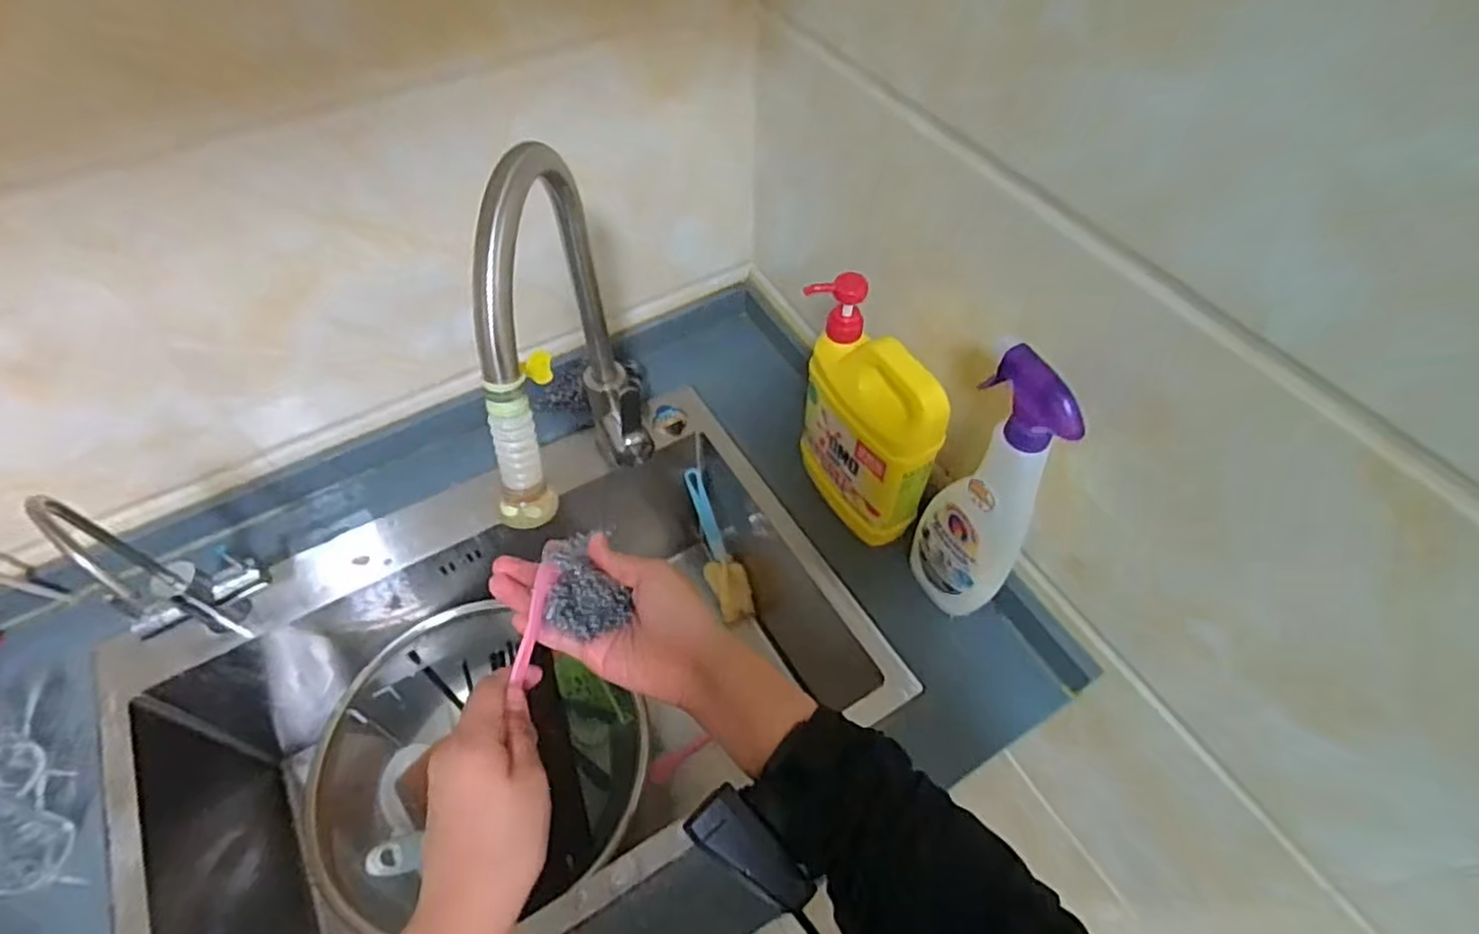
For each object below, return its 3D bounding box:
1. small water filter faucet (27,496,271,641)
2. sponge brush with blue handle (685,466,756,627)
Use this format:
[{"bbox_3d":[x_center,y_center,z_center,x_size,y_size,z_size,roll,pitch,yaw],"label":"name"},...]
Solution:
[{"bbox_3d":[-0.508,0.085,0.607,0.089,0.206,0.095,22,57,15],"label":"small water filter faucet"},{"bbox_3d":[-0.029,0.099,0.891,0.047,0.028,0.202,-20,99,-14],"label":"sponge brush with blue handle"}]

